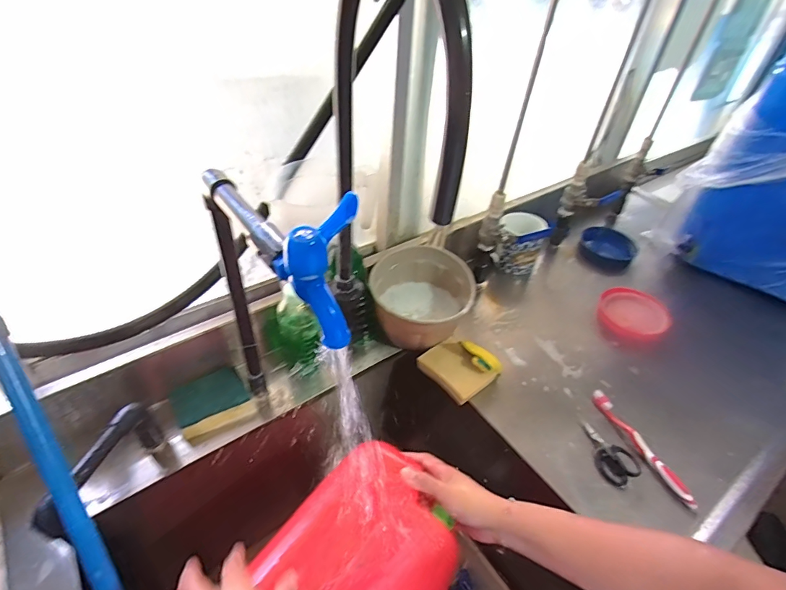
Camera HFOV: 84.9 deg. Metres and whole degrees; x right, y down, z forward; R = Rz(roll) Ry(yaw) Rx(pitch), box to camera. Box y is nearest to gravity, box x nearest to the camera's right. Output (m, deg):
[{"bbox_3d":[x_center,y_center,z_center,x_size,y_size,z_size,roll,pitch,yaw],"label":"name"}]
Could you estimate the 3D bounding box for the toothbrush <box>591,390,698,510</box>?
[{"bbox_3d":[0.360,0.216,0.626,0.022,0.013,0.189,-13,44,-18],"label":"toothbrush"}]

